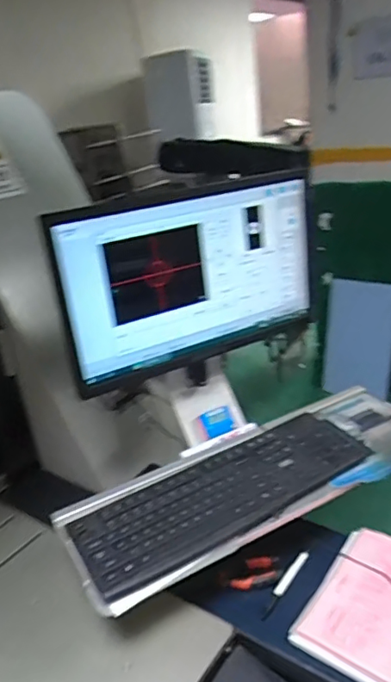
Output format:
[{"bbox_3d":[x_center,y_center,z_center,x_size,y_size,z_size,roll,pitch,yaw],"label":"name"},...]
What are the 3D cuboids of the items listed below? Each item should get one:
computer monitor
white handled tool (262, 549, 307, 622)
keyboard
[{"bbox_3d":[0.007,-0.102,0.834,0.445,0.251,0.062,-21,27,-31],"label":"computer monitor"},{"bbox_3d":[0.126,0.342,0.760,0.015,0.009,0.126,13,30,37],"label":"white handled tool"},{"bbox_3d":[0.055,0.212,0.787,0.457,0.029,0.140,-20,27,-29],"label":"keyboard"}]

